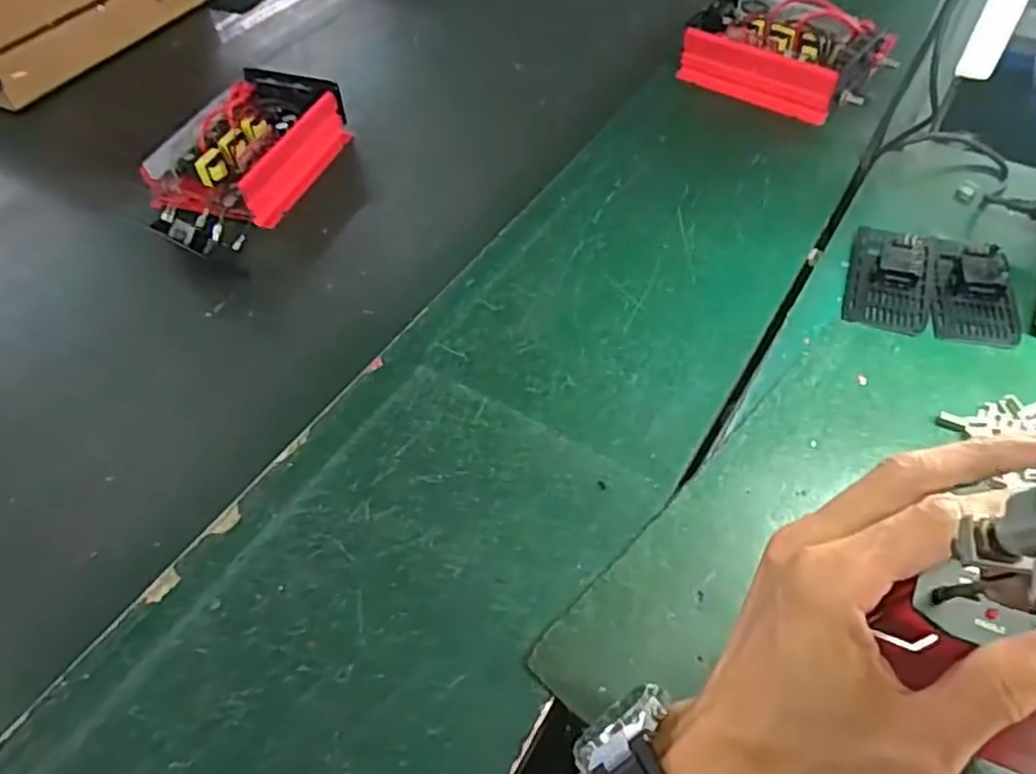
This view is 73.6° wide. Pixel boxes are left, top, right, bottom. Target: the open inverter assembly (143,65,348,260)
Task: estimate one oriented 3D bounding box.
[{"bbox_3d":[-0.326,-0.261,0.803,0.145,0.067,0.291,15,54,14],"label":"open inverter assembly"}]

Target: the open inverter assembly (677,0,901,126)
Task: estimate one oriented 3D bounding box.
[{"bbox_3d":[0.336,-0.425,0.883,0.230,0.070,0.154,30,59,24],"label":"open inverter assembly"}]

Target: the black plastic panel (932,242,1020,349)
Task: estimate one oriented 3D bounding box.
[{"bbox_3d":[0.424,-0.092,0.636,0.067,0.034,0.121,12,54,12],"label":"black plastic panel"}]

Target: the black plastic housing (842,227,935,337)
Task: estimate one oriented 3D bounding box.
[{"bbox_3d":[0.356,-0.108,0.657,0.071,0.025,0.128,16,55,15],"label":"black plastic housing"}]

